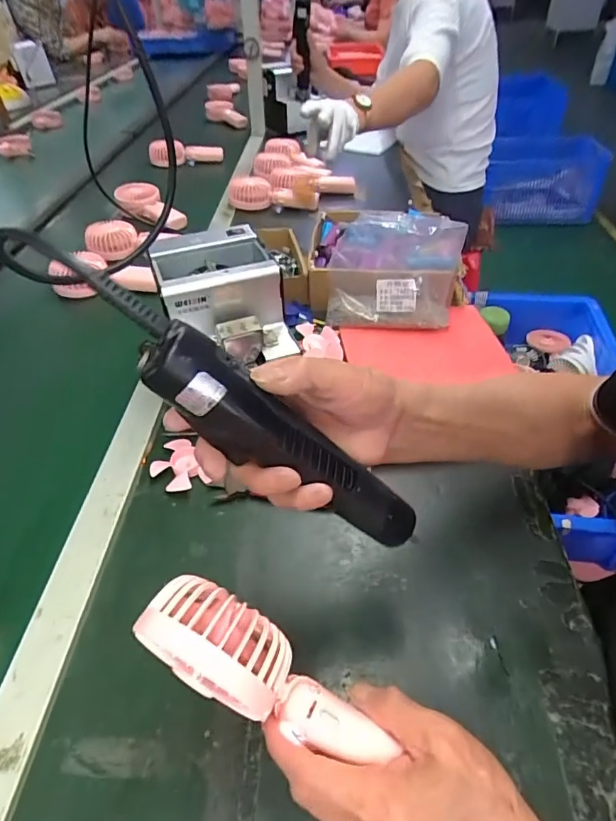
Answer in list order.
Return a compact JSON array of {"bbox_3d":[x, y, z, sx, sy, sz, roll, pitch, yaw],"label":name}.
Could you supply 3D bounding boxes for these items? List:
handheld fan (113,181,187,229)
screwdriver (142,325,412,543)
[{"bbox_3d":[-0.311,-0.399,0.945,0.067,0.061,0.174,-32,51,-27],"label":"handheld fan"},{"bbox_3d":[-0.006,0.021,0.282,0.198,0.034,0.037,37,37,-25],"label":"screwdriver"}]

